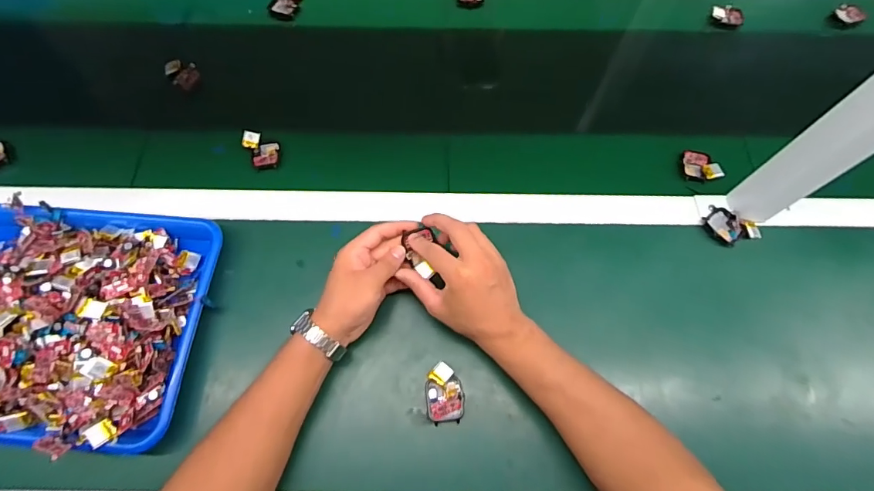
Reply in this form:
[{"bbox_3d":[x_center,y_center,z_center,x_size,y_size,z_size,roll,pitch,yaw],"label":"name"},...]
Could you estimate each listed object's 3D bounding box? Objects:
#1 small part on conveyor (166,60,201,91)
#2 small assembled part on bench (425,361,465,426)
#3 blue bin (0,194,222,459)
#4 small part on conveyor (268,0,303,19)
[{"bbox_3d":[-0.369,-0.250,0.628,0.046,0.020,0.039,39,72,14],"label":"small part on conveyor"},{"bbox_3d":[0.008,0.156,0.455,0.039,0.013,0.058,-5,68,-3],"label":"small assembled part on bench"},{"bbox_3d":[-0.430,0.071,0.461,0.341,0.060,0.256,5,67,1],"label":"blue bin"},{"bbox_3d":[-0.243,-0.389,0.691,0.041,0.014,0.050,21,69,8],"label":"small part on conveyor"}]

